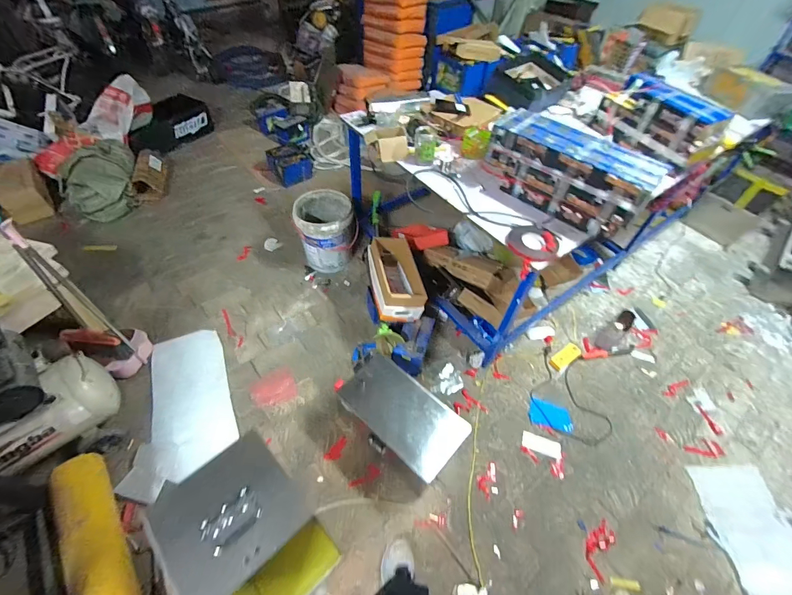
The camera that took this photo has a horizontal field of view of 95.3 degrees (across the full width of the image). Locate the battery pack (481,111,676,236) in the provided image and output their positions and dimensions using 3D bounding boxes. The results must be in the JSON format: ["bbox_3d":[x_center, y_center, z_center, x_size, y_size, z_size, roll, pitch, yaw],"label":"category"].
[{"bbox_3d":[0.598,-0.450,1.262,0.220,0.189,0.552,-33,60,-27],"label":"battery pack"}]

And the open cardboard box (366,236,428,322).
[{"bbox_3d":[-0.004,-0.099,1.670,0.212,0.177,0.401,-7,52,-10],"label":"open cardboard box"}]

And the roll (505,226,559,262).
[{"bbox_3d":[0.444,-0.174,1.180,0.166,0.023,0.141,25,54,15],"label":"roll"}]

